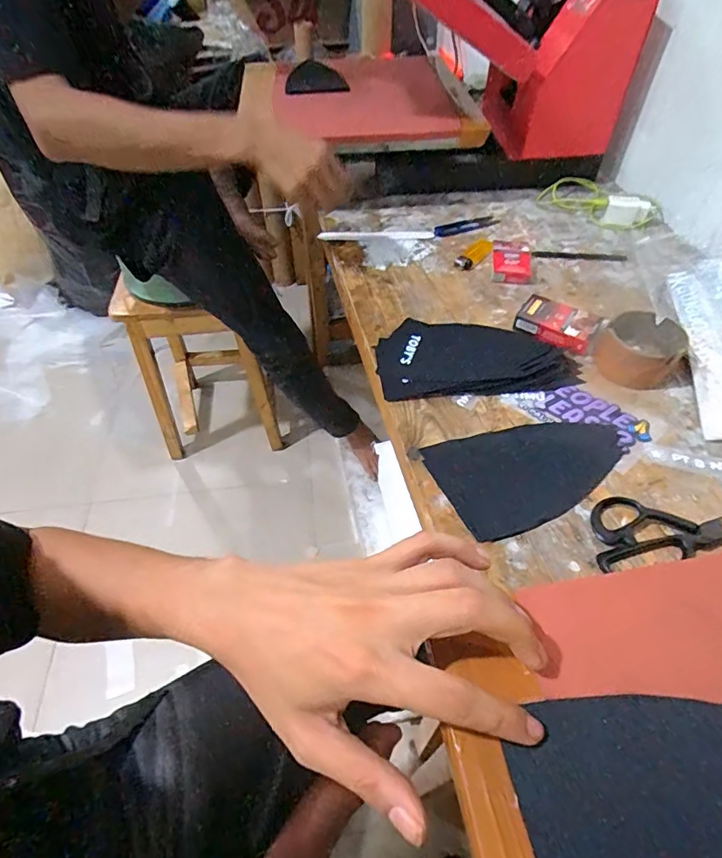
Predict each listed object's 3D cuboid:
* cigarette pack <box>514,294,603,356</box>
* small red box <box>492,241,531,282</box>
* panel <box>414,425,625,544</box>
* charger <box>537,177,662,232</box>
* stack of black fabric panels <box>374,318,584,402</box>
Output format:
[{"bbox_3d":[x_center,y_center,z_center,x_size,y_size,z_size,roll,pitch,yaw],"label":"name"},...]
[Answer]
[{"bbox_3d":[0.245,-0.131,0.611,0.092,0.021,0.066,24,55,19],"label":"cigarette pack"},{"bbox_3d":[0.216,-0.242,0.703,0.051,0.020,0.078,5,51,5],"label":"small red box"},{"bbox_3d":[0.173,0.039,0.495,0.192,0.004,0.114,-16,52,-12],"label":"panel"},{"bbox_3d":[0.377,-0.372,0.792,0.109,0.033,0.166,-23,54,-17],"label":"charger"},{"bbox_3d":[0.134,-0.089,0.591,0.225,0.010,0.122,-4,51,-2],"label":"stack of black fabric panels"}]

